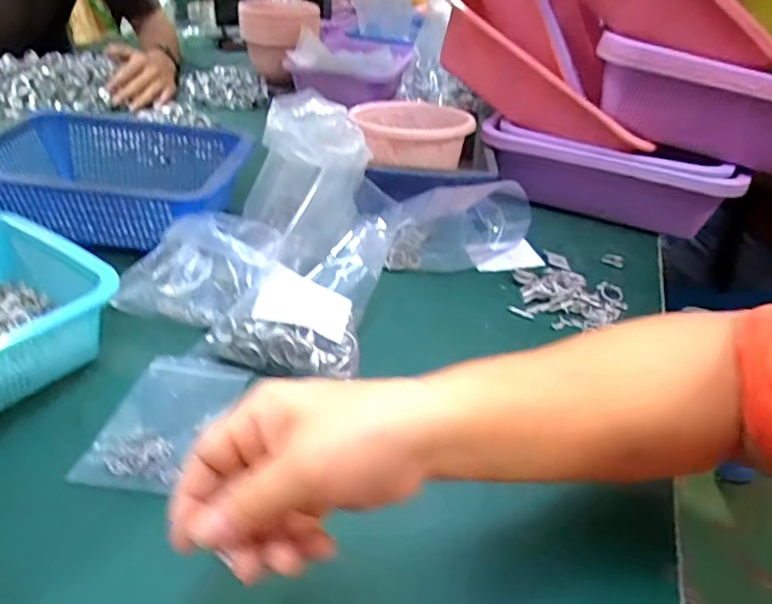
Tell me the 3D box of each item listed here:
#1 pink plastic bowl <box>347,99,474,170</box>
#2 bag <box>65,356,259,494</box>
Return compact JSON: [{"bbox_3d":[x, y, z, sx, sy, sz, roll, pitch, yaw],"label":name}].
[{"bbox_3d":[0.028,-0.197,0.667,0.140,0.052,0.126,-3,36,-9],"label":"pink plastic bowl"},{"bbox_3d":[-0.157,0.081,0.403,0.079,0.012,0.124,9,36,8],"label":"bag"}]

